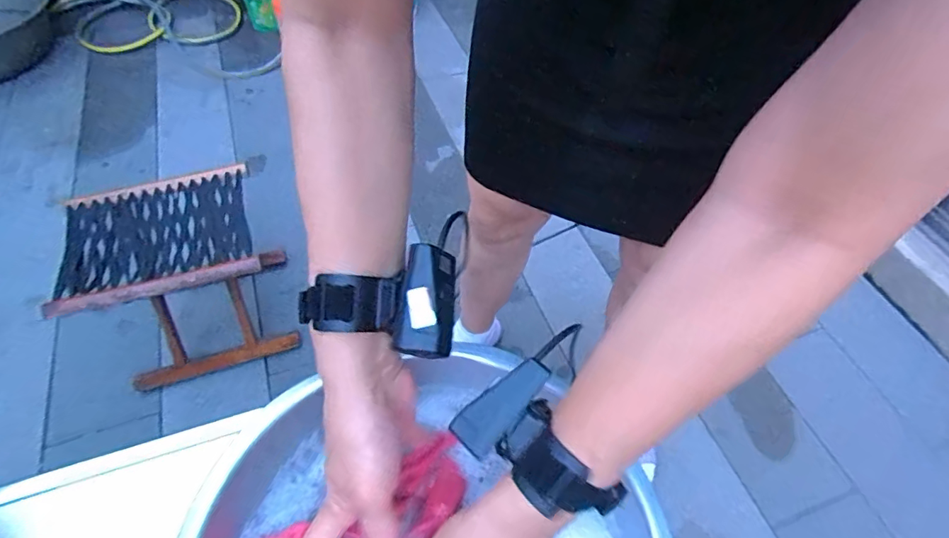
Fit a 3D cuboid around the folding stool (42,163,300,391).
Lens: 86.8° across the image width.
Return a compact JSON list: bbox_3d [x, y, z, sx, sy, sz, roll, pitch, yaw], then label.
[{"bbox_3d":[-0.567,0.025,0.999,0.300,0.311,0.266,-14,56,-14],"label":"folding stool"}]

